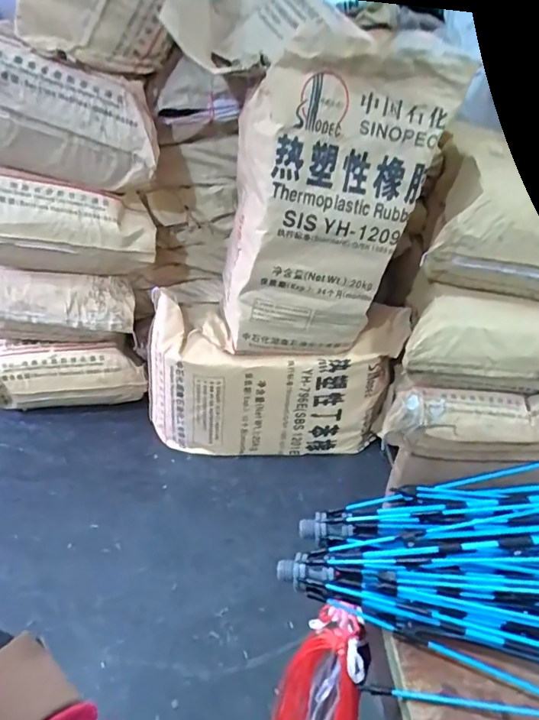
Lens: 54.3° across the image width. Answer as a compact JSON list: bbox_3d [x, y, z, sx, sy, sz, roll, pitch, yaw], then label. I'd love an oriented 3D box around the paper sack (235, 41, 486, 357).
[{"bbox_3d":[0.152,-0.332,1.230,0.440,0.677,0.161,-6,34,-16],"label":"paper sack"}]

